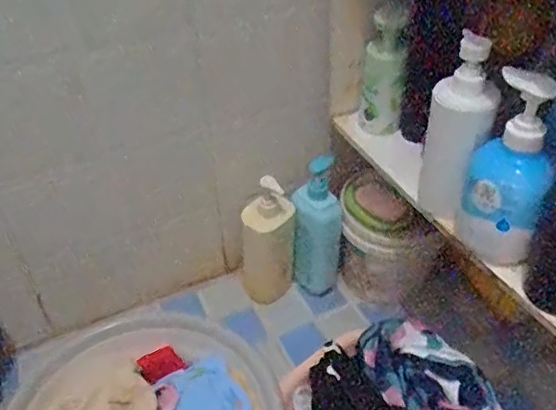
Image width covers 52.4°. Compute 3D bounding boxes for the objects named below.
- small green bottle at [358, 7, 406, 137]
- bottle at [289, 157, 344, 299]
[{"bbox_3d":[0.142,-0.179,0.767,0.057,0.166,0.043,3,41,8],"label":"small green bottle"},{"bbox_3d":[0.064,0.041,0.927,0.072,0.241,0.054,13,43,19],"label":"bottle"}]

